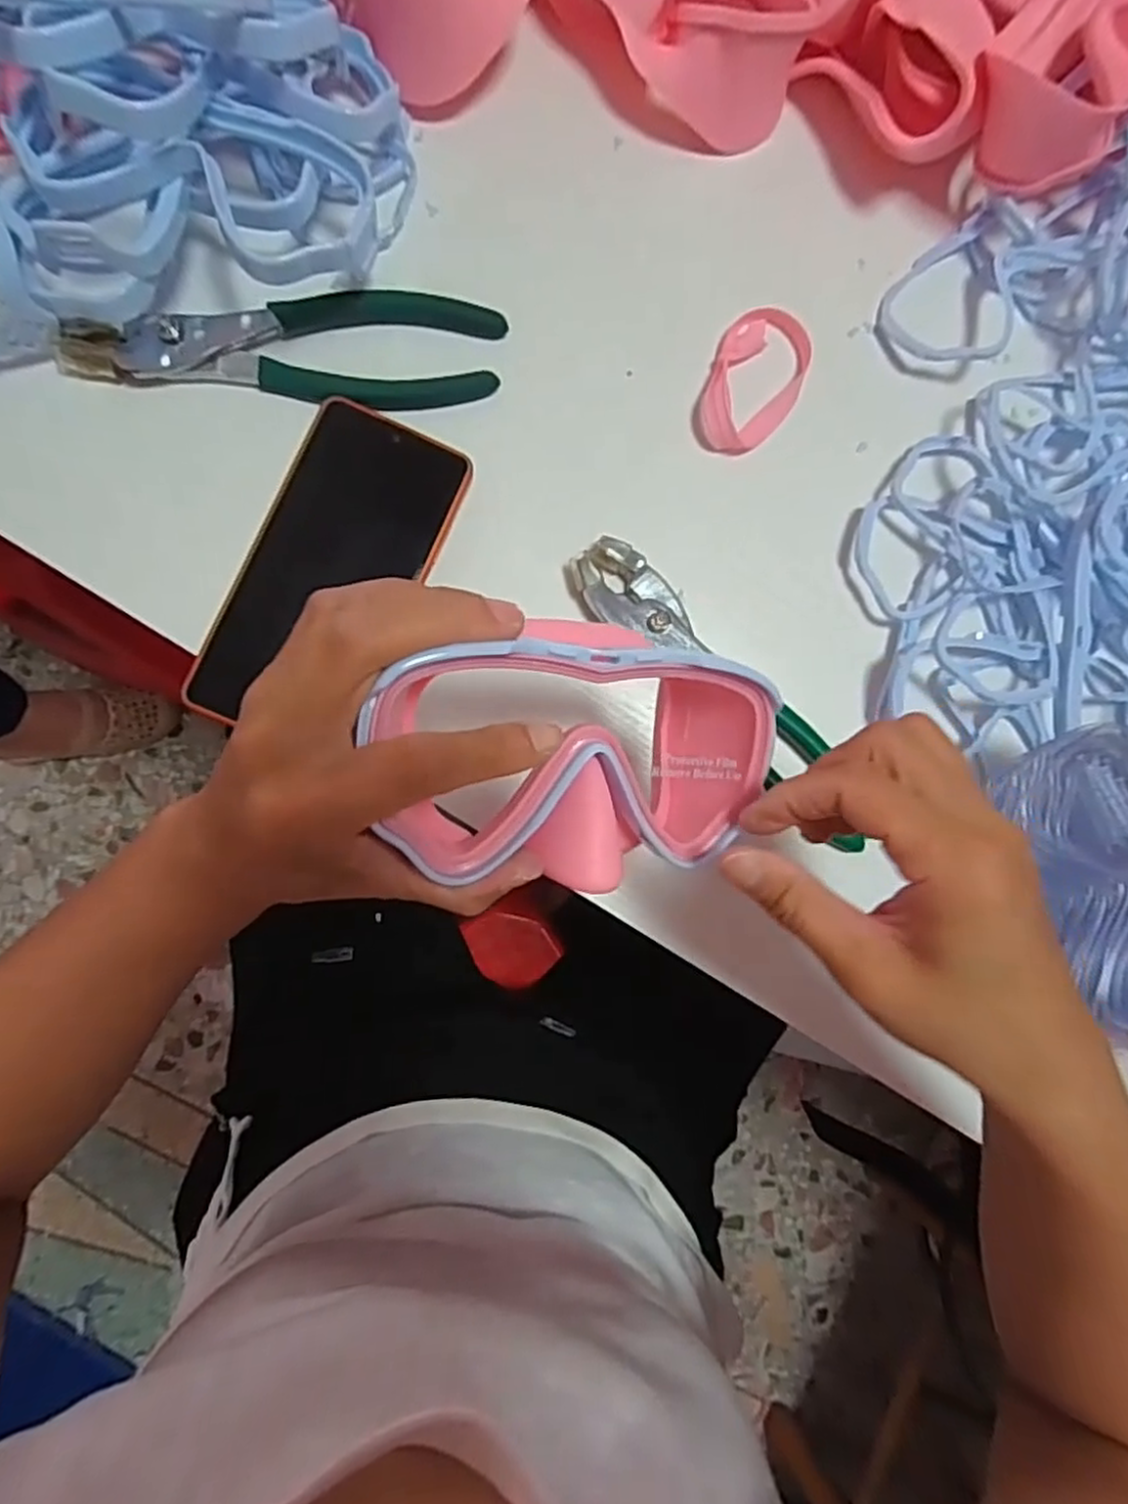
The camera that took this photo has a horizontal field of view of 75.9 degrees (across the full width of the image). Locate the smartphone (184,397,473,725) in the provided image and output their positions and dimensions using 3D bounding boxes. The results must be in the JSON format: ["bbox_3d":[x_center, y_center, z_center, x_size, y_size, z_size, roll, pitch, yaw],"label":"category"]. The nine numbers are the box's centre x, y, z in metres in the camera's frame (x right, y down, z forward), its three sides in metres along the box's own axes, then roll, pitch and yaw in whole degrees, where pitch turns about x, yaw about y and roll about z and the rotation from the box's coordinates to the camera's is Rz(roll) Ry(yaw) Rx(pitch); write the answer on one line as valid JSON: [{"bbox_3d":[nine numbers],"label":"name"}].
[{"bbox_3d":[-0.109,-0.083,0.339,0.078,0.010,0.158,24,82,-5],"label":"smartphone"}]

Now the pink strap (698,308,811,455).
[{"bbox_3d":[0.100,-0.193,0.378,0.048,0.014,0.078,23,83,-5],"label":"pink strap"}]

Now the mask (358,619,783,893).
[{"bbox_3d":[0.003,-0.003,0.252,0.147,0.060,0.085,1,104,-24],"label":"mask"}]

